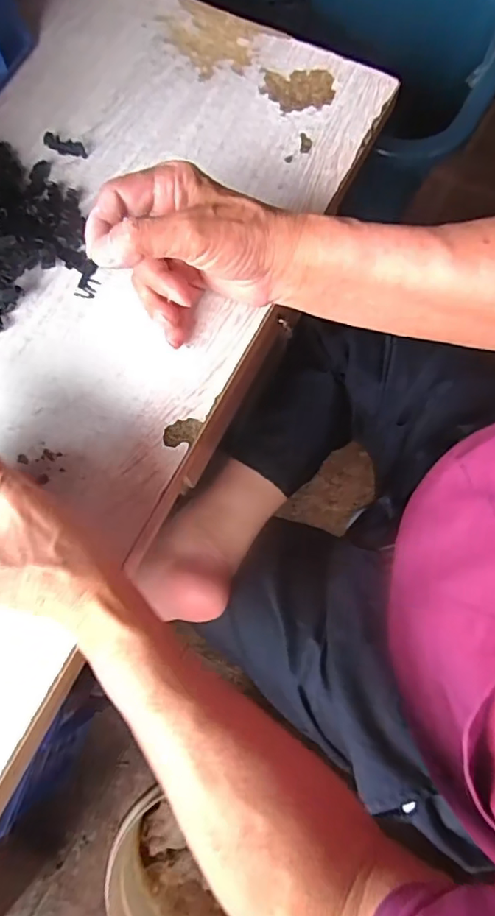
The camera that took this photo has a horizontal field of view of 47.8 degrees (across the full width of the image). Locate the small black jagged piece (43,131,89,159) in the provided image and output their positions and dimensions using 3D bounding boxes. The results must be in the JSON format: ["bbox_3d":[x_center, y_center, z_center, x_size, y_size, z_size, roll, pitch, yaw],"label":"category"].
[{"bbox_3d":[-0.140,-0.241,0.430,0.035,0.005,0.013,18,75,4],"label":"small black jagged piece"}]

